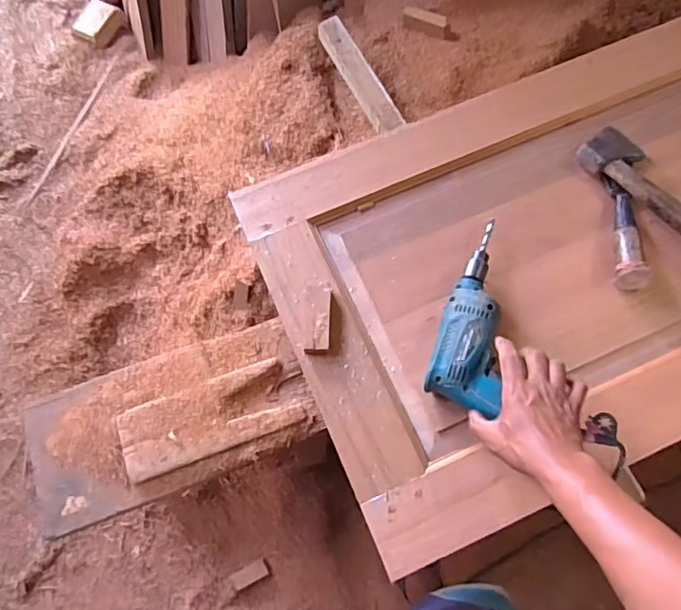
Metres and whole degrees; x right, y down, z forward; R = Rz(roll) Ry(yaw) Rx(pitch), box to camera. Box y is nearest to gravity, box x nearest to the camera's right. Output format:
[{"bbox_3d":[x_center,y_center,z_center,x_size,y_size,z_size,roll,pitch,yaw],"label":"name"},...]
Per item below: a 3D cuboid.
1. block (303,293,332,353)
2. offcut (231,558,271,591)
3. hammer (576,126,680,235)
[{"bbox_3d":[-0.031,0.023,0.756,0.037,0.021,0.086,1,72,1],"label":"block"},{"bbox_3d":[-0.215,0.653,1.304,0.094,0.019,0.043,-27,73,-8],"label":"offcut"},{"bbox_3d":[0.481,-0.149,0.782,0.098,0.039,0.315,-31,65,-9],"label":"hammer"}]

